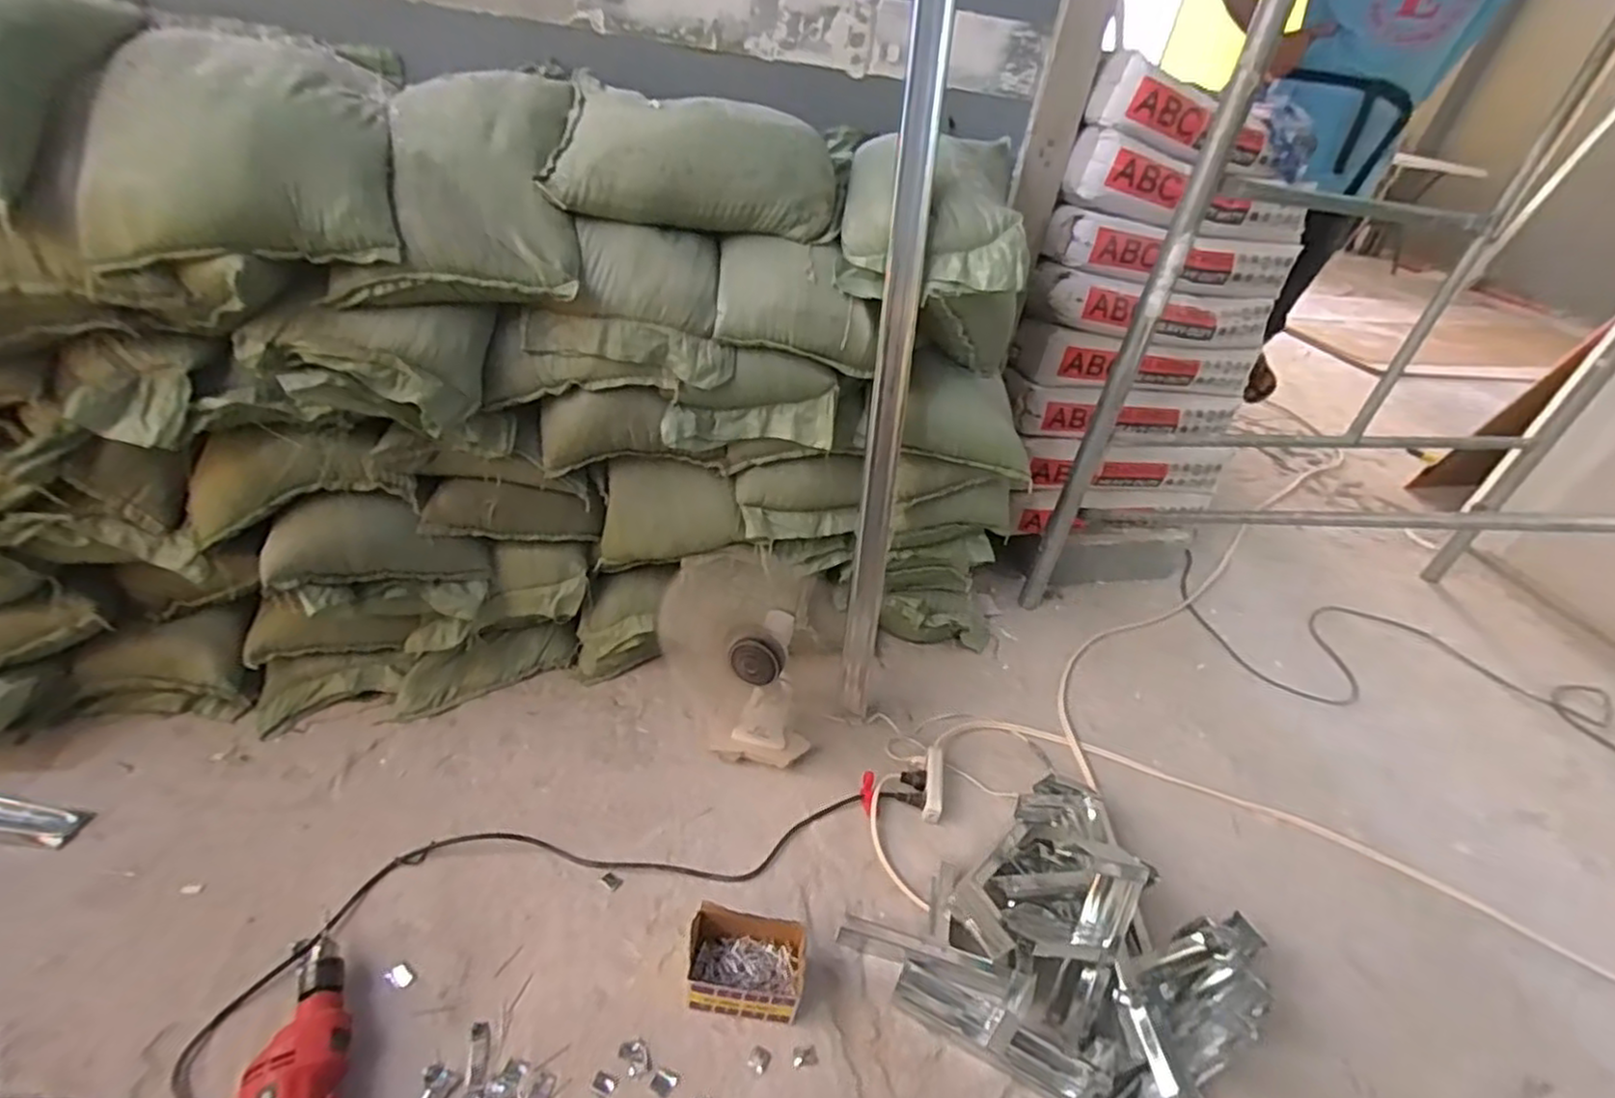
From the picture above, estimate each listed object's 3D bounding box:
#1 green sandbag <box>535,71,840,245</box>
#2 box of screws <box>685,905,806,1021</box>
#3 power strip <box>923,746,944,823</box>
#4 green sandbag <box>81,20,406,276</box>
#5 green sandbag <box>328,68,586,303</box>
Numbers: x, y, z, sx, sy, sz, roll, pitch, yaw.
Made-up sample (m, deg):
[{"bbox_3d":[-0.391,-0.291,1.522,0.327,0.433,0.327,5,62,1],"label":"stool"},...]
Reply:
[{"bbox_3d":[-0.145,-0.500,0.915,0.355,0.136,0.178,-3,38,-14],"label":"green sandbag"},{"bbox_3d":[-0.071,0.485,0.818,0.134,0.085,0.098,6,37,-3],"label":"box of screws"},{"bbox_3d":[0.190,0.352,1.057,0.027,0.026,0.108,10,52,3],"label":"power strip"},{"bbox_3d":[-0.610,-0.463,0.790,0.259,0.165,0.377,-7,39,-20],"label":"green sandbag"},{"bbox_3d":[-0.422,-0.454,0.870,0.254,0.193,0.312,-4,38,-15],"label":"green sandbag"}]

